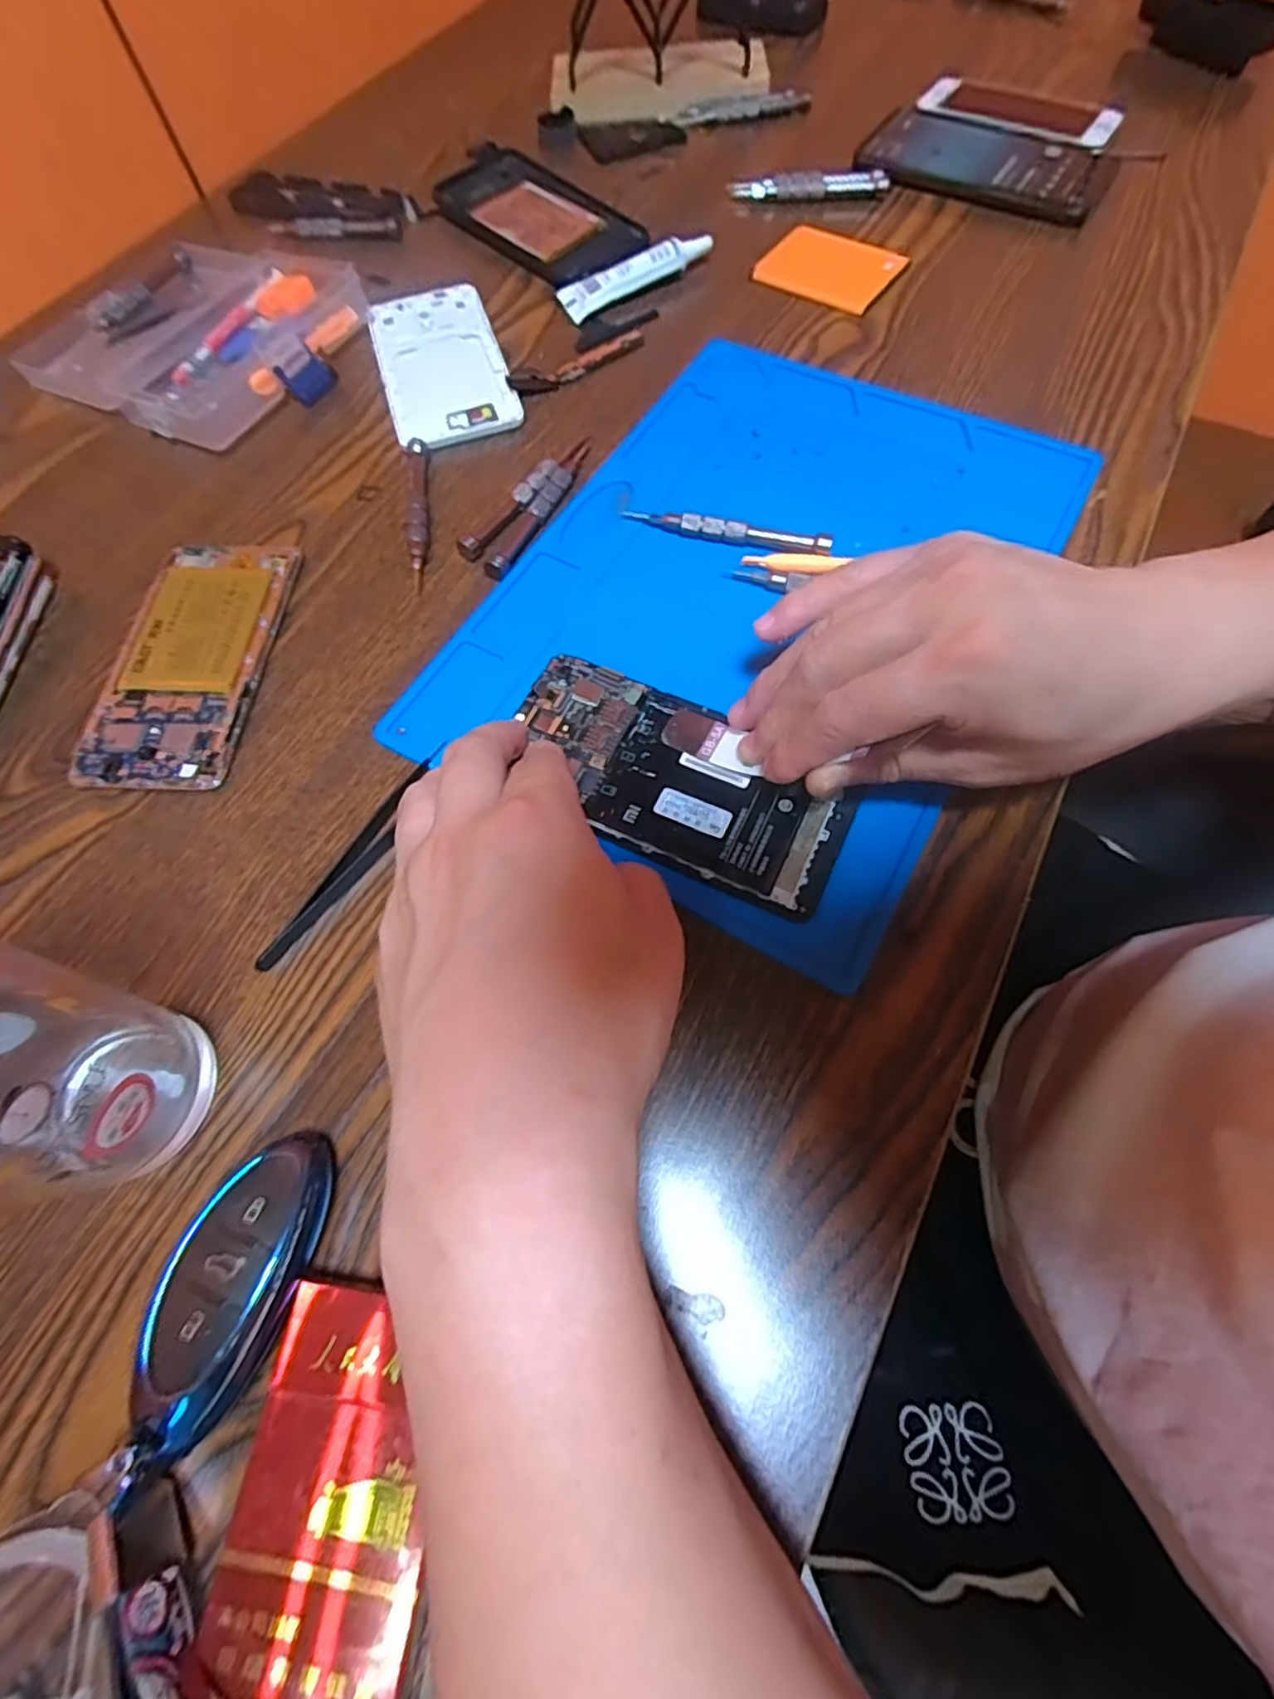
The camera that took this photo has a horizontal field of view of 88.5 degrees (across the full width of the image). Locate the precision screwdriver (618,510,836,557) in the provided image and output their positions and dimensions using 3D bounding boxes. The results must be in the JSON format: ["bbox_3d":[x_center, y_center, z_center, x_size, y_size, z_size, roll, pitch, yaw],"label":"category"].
[{"bbox_3d":[0.044,-0.158,0.325,0.104,0.010,0.011,15,68,9],"label":"precision screwdriver"}]

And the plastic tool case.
[{"bbox_3d":[-0.280,-0.326,0.407,0.200,0.023,0.149,27,71,14],"label":"plastic tool case"}]

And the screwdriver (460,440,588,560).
[{"bbox_3d":[-0.058,-0.188,0.346,0.014,0.010,0.102,33,72,16],"label":"screwdriver"}]

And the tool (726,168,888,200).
[{"bbox_3d":[0.118,-0.459,0.455,0.107,0.017,0.012,5,67,5],"label":"tool"}]

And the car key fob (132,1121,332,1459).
[{"bbox_3d":[-0.123,0.132,0.200,0.035,0.026,0.081,24,70,13],"label":"car key fob"}]

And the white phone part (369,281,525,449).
[{"bbox_3d":[-0.119,-0.295,0.396,0.072,0.005,0.148,-18,67,-5],"label":"white phone part"}]

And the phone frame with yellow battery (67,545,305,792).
[{"bbox_3d":[-0.213,-0.092,0.312,0.071,0.010,0.140,4,67,5],"label":"phone frame with yellow battery"}]

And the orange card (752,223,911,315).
[{"bbox_3d":[0.124,-0.370,0.415,0.077,0.007,0.061,35,77,12],"label":"orange card"}]

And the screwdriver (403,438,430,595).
[{"bbox_3d":[-0.115,-0.178,0.343,0.012,0.009,0.102,-8,67,-1],"label":"screwdriver"}]

